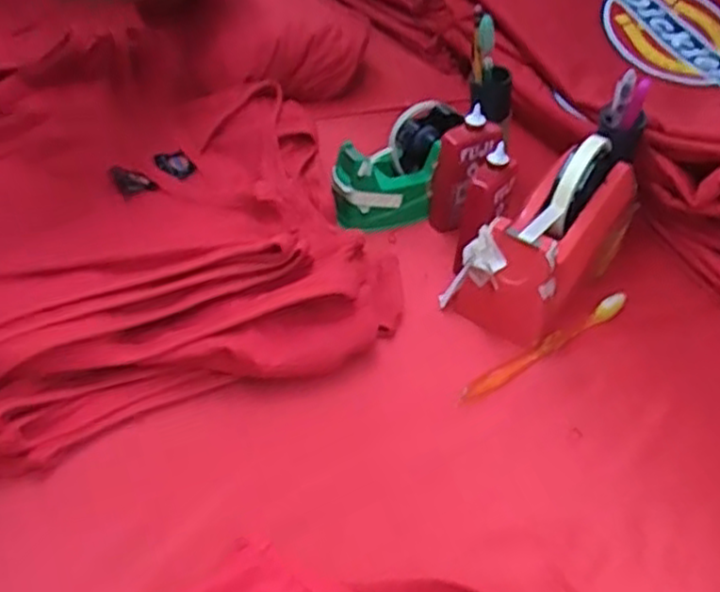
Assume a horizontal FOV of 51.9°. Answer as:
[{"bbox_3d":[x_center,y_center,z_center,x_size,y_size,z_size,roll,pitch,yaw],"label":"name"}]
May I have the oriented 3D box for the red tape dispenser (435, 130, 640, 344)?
[{"bbox_3d":[0.160,-0.055,0.626,0.087,0.123,0.174,31,45,26],"label":"red tape dispenser"}]

